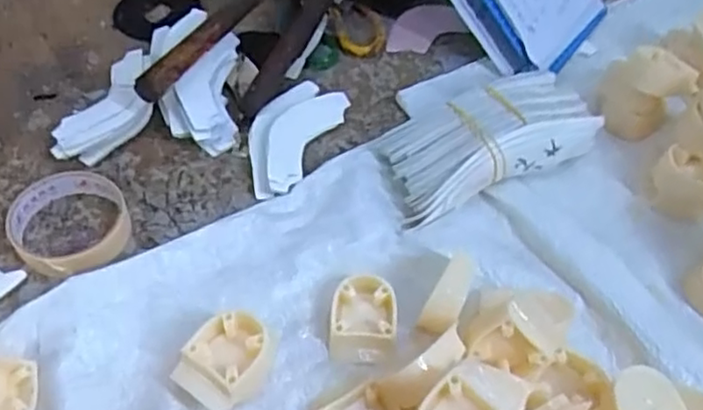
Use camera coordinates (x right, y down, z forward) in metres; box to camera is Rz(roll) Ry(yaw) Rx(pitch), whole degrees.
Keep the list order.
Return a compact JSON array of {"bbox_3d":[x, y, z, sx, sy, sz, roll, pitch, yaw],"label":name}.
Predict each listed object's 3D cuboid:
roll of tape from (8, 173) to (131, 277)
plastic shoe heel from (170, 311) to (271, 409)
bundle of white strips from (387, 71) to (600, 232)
[{"bbox_3d":[-0.211,0.014,0.508,0.088,0.024,0.086,1,52,-2],"label":"roll of tape"},{"bbox_3d":[-0.080,0.105,0.436,0.050,0.036,0.059,32,57,20],"label":"plastic shoe heel"},{"bbox_3d":[0.116,-0.056,0.562,0.200,0.042,0.092,-26,58,-21],"label":"bundle of white strips"}]

